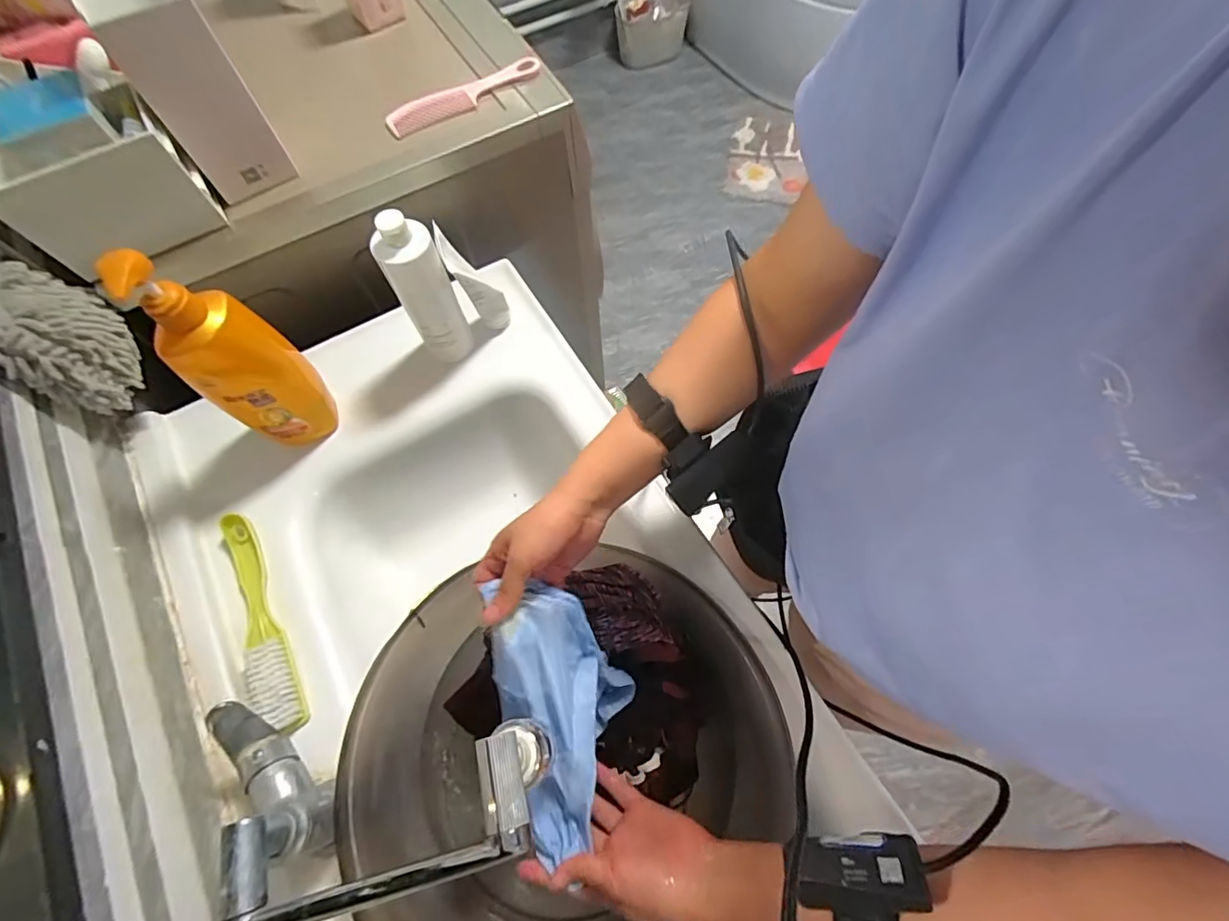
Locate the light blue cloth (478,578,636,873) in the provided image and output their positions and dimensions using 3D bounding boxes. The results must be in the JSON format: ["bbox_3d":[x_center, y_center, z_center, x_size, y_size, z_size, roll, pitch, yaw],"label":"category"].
[{"bbox_3d":[-0.041,0.218,0.461,0.105,0.139,0.197,-9,66,-1],"label":"light blue cloth"}]

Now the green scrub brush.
[{"bbox_3d":[-0.364,0.163,0.540,0.038,0.038,0.237,-28,70,-11],"label":"green scrub brush"}]

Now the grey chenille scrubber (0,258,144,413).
[{"bbox_3d":[-0.557,-0.125,0.535,0.070,0.122,0.125,-23,69,-9],"label":"grey chenille scrubber"}]

